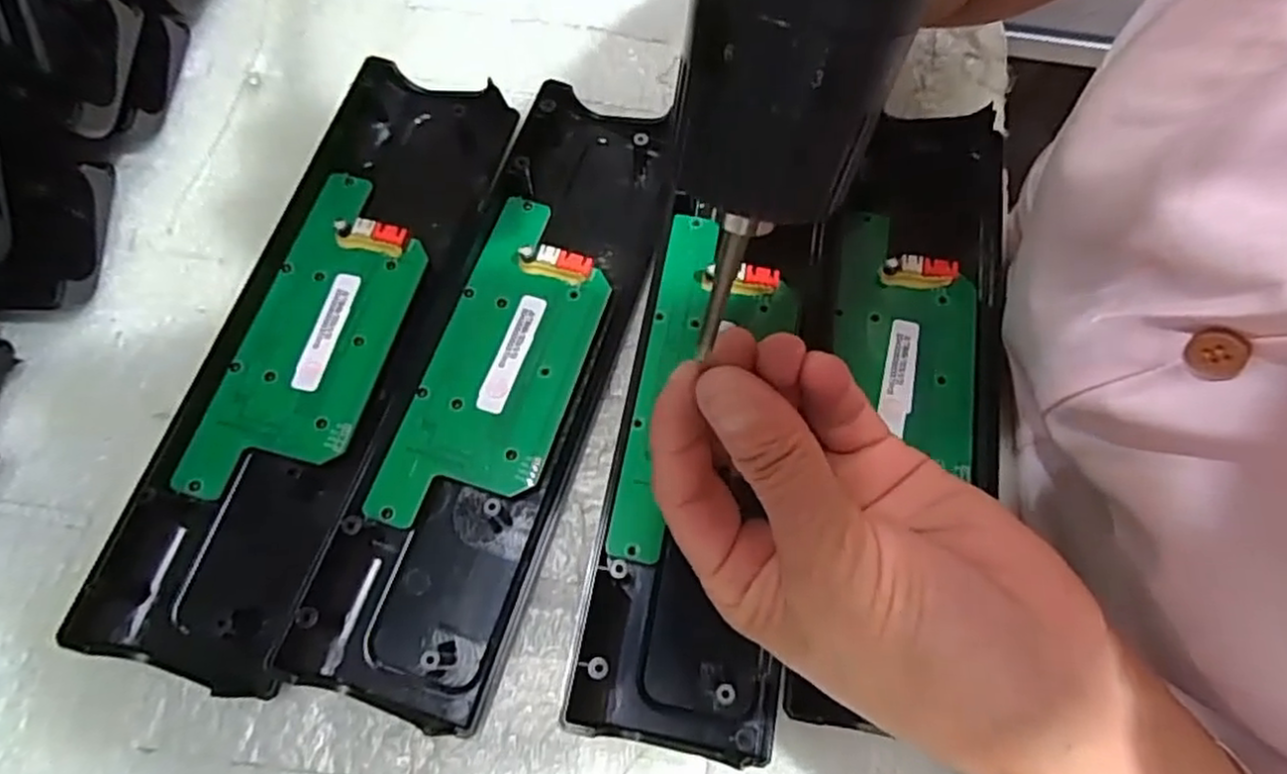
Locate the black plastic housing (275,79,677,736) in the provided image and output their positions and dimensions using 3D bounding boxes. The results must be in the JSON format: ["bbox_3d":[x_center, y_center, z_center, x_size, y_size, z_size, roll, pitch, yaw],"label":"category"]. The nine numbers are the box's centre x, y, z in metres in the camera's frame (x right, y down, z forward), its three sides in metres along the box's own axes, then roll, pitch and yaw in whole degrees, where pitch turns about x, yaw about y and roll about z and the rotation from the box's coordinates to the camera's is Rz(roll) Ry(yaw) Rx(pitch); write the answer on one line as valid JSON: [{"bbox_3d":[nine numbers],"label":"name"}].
[{"bbox_3d":[-0.052,-0.009,0.267,0.074,0.016,0.245,15,70,6],"label":"black plastic housing"}]

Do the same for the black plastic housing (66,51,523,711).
[{"bbox_3d":[-0.126,-0.020,0.270,0.071,0.016,0.247,14,70,5],"label":"black plastic housing"}]

